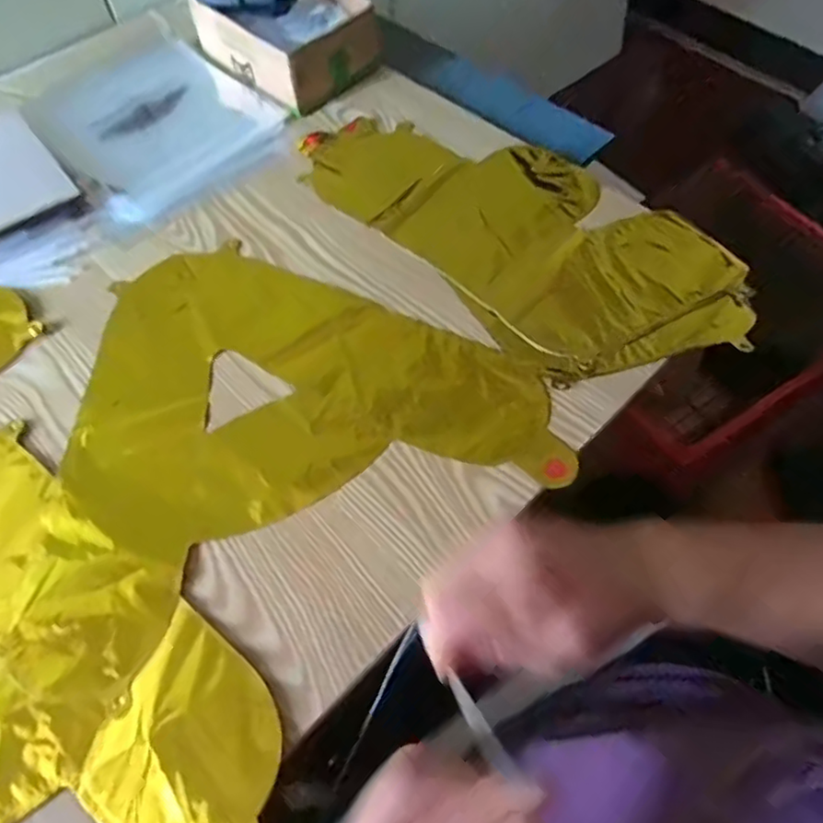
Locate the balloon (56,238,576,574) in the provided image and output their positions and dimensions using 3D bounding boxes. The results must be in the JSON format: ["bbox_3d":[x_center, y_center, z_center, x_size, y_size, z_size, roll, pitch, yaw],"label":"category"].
[{"bbox_3d":[-0.080,-0.030,0.494,0.358,0.009,0.268,-5,59,0],"label":"balloon"}]

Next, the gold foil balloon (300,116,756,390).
[{"bbox_3d":[0.087,-0.180,0.568,0.210,0.014,0.425,-40,66,-20],"label":"gold foil balloon"}]

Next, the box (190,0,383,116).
[{"bbox_3d":[-0.140,-0.425,0.695,0.182,0.066,0.133,40,68,22],"label":"box"}]

